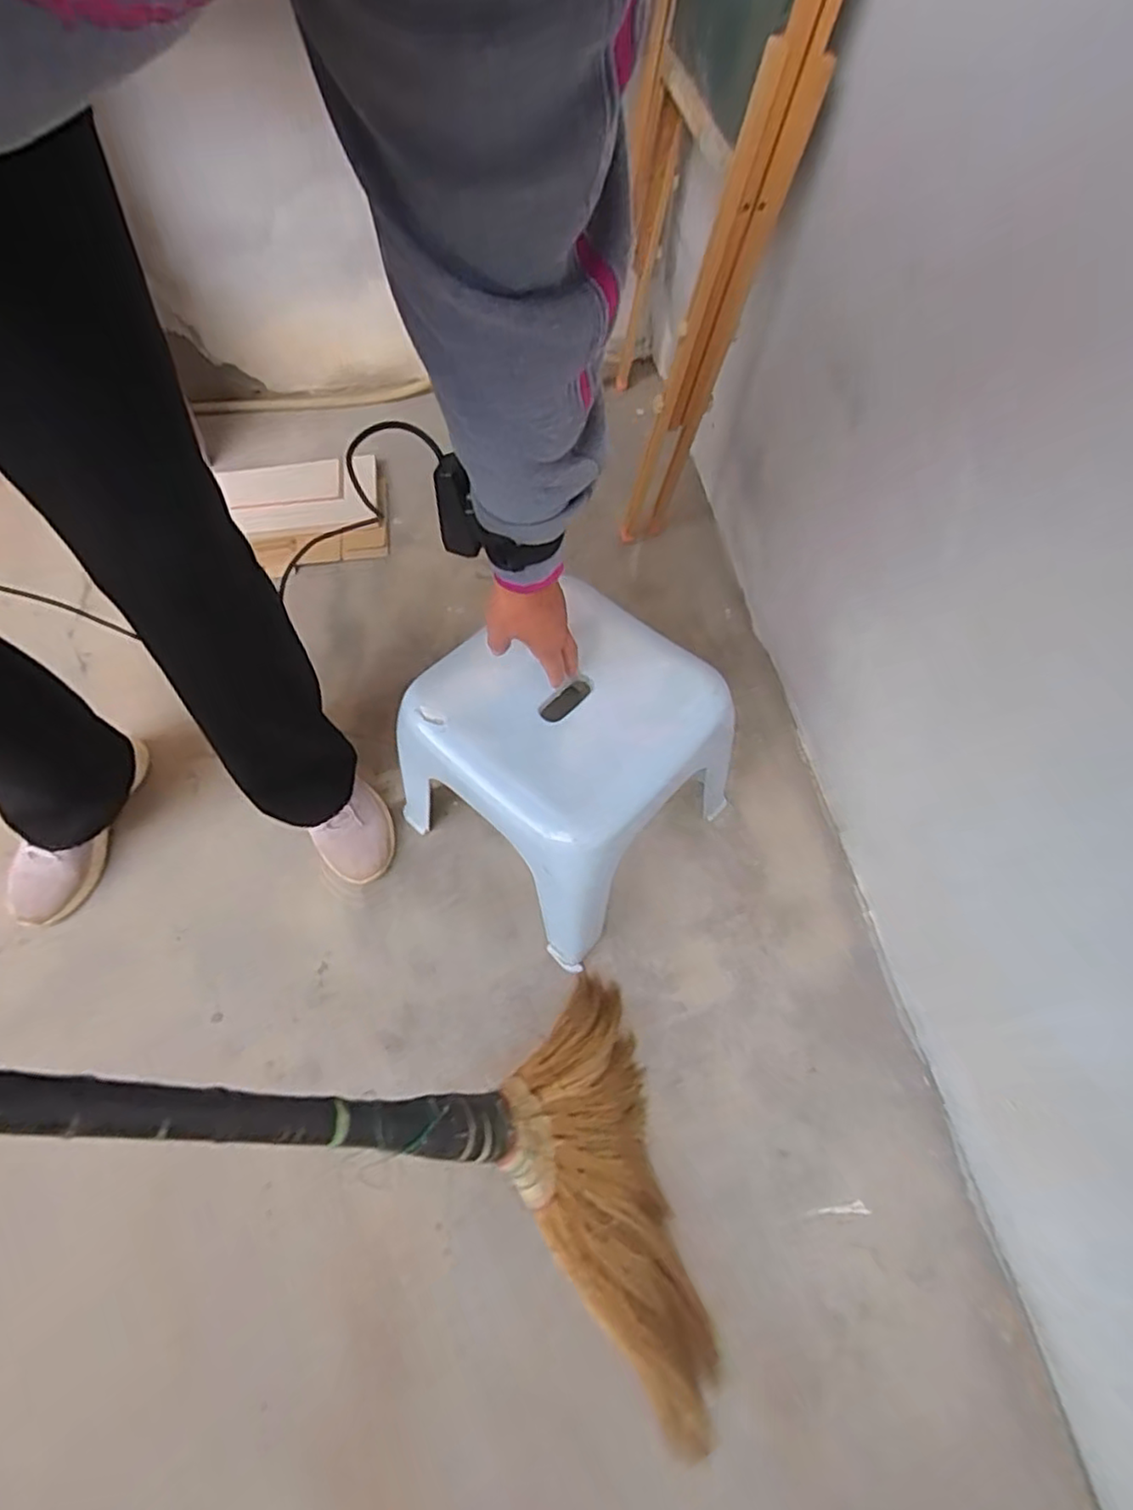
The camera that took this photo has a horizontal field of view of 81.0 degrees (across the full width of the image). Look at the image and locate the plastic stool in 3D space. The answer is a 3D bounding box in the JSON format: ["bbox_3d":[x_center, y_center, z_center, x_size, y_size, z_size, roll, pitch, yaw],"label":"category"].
[{"bbox_3d":[0.000,0.018,0.766,0.271,0.269,0.279,36,68,20],"label":"plastic stool"}]

